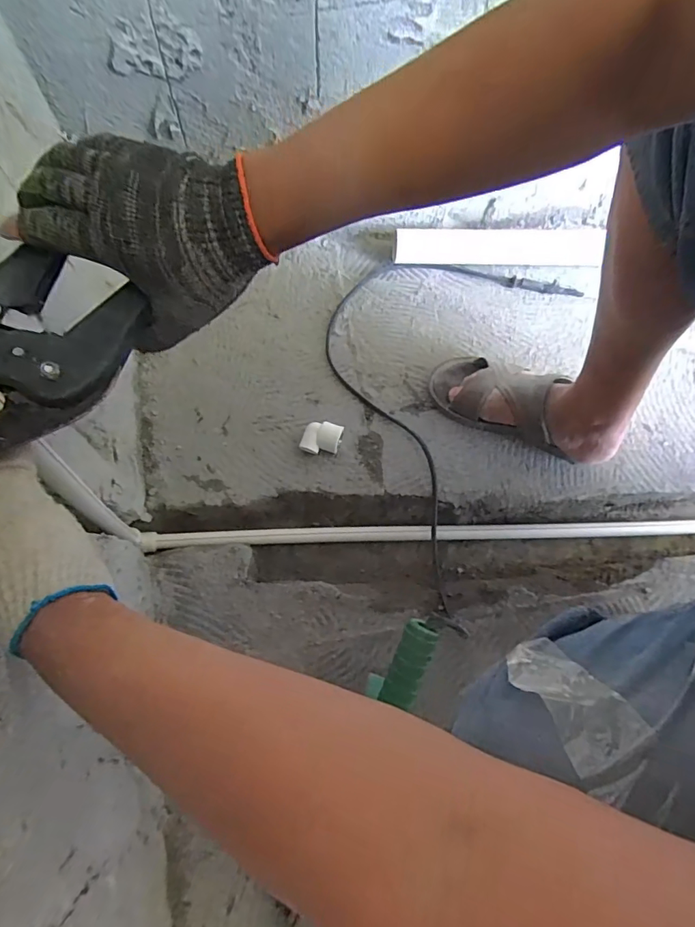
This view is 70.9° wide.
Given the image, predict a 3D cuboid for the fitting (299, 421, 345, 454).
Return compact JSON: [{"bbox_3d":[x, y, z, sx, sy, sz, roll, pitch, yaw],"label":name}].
[{"bbox_3d":[-0.035,-0.034,0.679,0.054,0.031,0.039,5,71,0],"label":"fitting"}]

